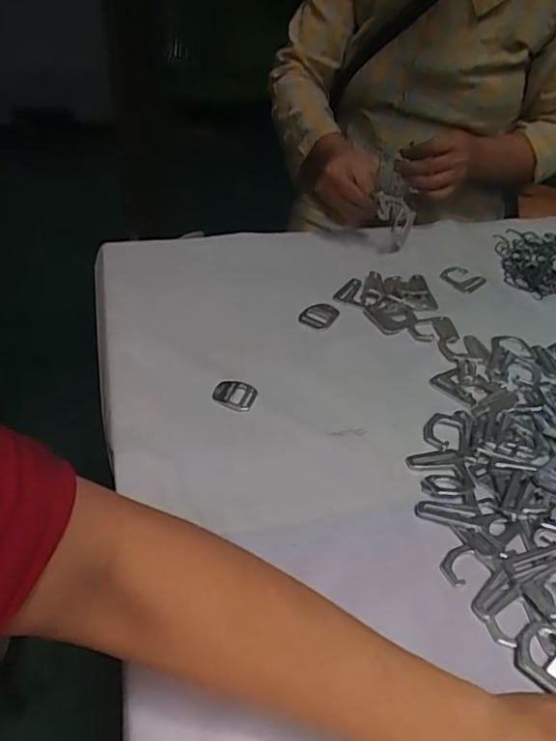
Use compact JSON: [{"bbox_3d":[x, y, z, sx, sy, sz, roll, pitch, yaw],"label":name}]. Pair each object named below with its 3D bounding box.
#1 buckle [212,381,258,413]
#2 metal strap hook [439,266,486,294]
[{"bbox_3d":[-0.040,0.022,0.526,0.038,0.010,0.026,12,40,7],"label":"buckle"},{"bbox_3d":[0.235,-0.116,0.722,0.044,0.009,0.048,-28,51,-34],"label":"metal strap hook"}]

